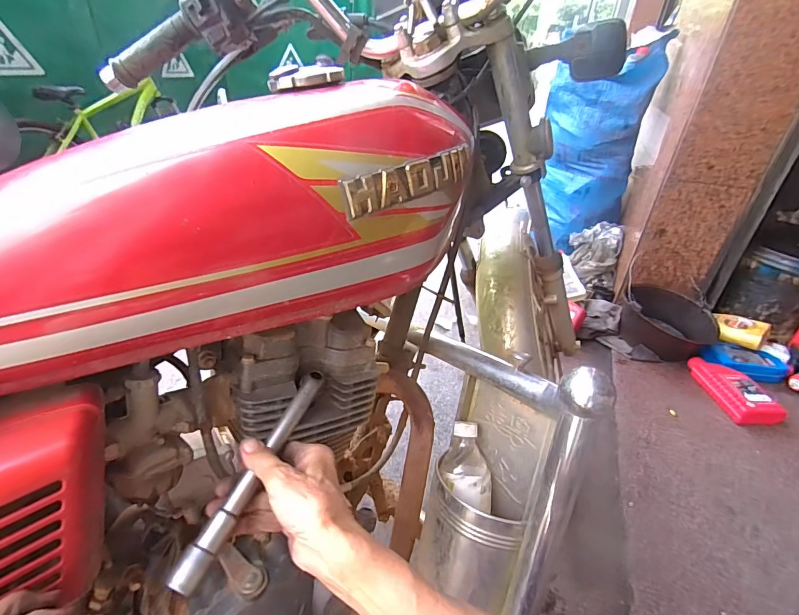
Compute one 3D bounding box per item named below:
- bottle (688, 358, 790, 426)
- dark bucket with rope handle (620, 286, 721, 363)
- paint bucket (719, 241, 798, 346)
[{"bbox_3d":[0.945,0.231,1.168,0.126,0.066,0.239,-4,34,-11],"label":"bottle"},{"bbox_3d":[0.880,0.058,1.374,0.276,0.166,0.278,2,33,-1],"label":"dark bucket with rope handle"},{"bbox_3d":[1.240,-0.070,1.313,0.266,0.247,0.234,-22,41,-32],"label":"paint bucket"}]

